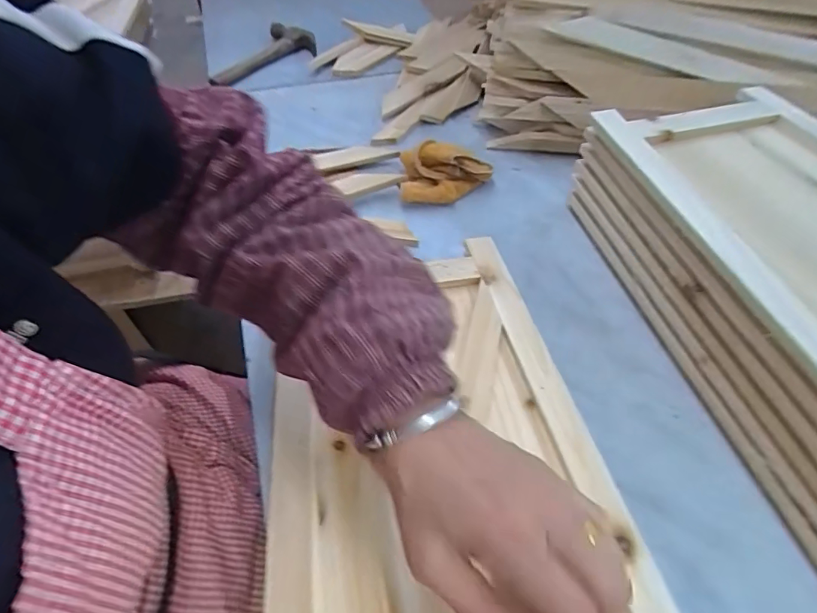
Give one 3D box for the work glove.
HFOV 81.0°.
[{"bbox_3d":[0.045,-0.152,0.550,0.107,0.047,0.067,-1,51,-1],"label":"work glove"}]

